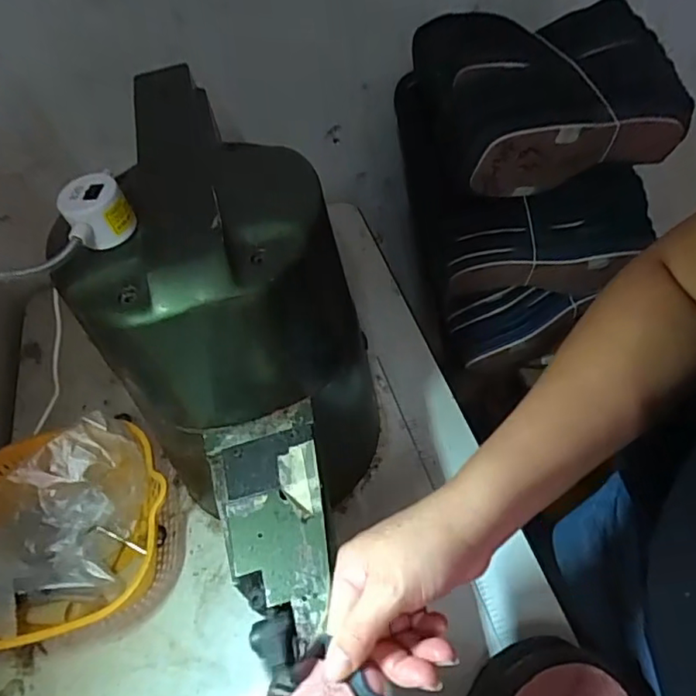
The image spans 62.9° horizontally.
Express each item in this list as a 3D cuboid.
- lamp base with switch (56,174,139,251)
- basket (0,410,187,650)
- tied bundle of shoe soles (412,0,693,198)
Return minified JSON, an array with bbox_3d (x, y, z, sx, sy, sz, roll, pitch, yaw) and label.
[{"bbox_3d":[-0.161,-0.087,0.364,0.040,0.032,0.038,-35,60,-20],"label":"lamp base with switch"},{"bbox_3d":[-0.272,0.175,0.546,0.205,0.081,0.195,-2,55,2],"label":"basket"},{"bbox_3d":[0.220,-0.281,0.616,0.251,0.101,0.191,-18,56,-9],"label":"tied bundle of shoe soles"}]

